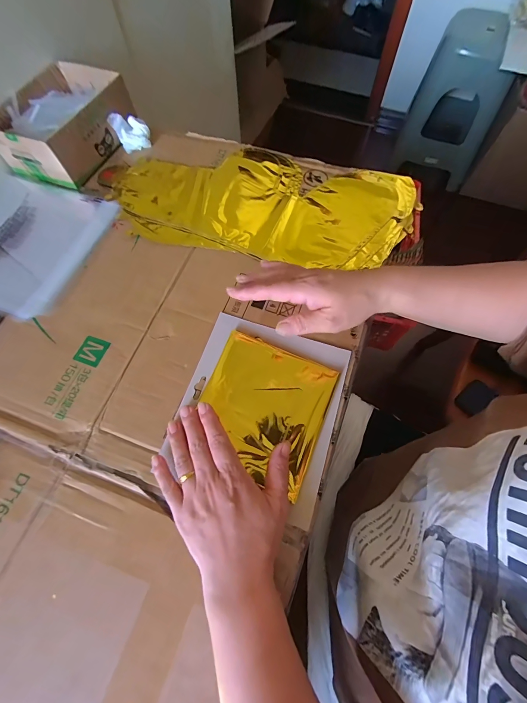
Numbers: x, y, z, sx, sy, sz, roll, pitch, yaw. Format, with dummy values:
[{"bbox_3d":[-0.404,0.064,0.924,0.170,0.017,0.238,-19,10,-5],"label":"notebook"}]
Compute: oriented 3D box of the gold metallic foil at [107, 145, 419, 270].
[{"bbox_3d":[-0.003,-0.220,0.443,0.428,0.014,0.200,11,68,6],"label":"gold metallic foil"}]

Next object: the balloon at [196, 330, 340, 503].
[{"bbox_3d":[0.000,0.057,0.331,0.132,0.008,0.134,22,70,8],"label":"balloon"}]

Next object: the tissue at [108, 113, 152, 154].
[{"bbox_3d":[-0.212,-0.354,0.483,0.053,0.038,0.034,-22,68,-8],"label":"tissue"}]

